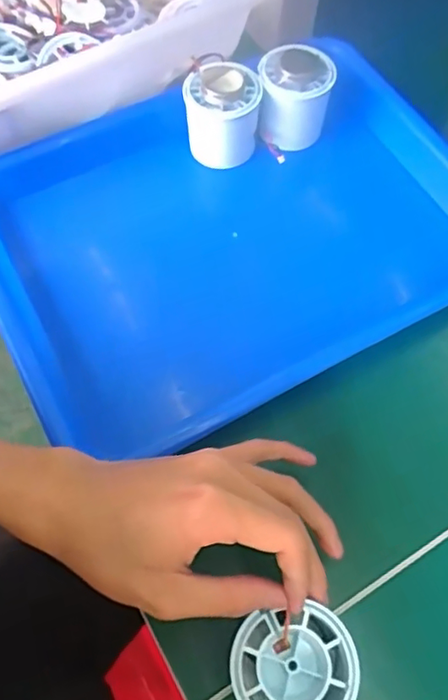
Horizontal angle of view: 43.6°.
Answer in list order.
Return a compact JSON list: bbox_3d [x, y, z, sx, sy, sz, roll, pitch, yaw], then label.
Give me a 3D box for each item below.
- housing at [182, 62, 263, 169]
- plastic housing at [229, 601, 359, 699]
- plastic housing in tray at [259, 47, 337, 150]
[{"bbox_3d":[-0.001,-0.174,0.417,0.054,0.056,0.051,7,64,2],"label":"housing"},{"bbox_3d":[0.031,0.145,0.253,0.054,0.017,0.049,1,64,-1],"label":"plastic housing"},{"bbox_3d":[0.053,-0.186,0.422,0.055,0.054,0.056,2,64,0],"label":"plastic housing in tray"}]

